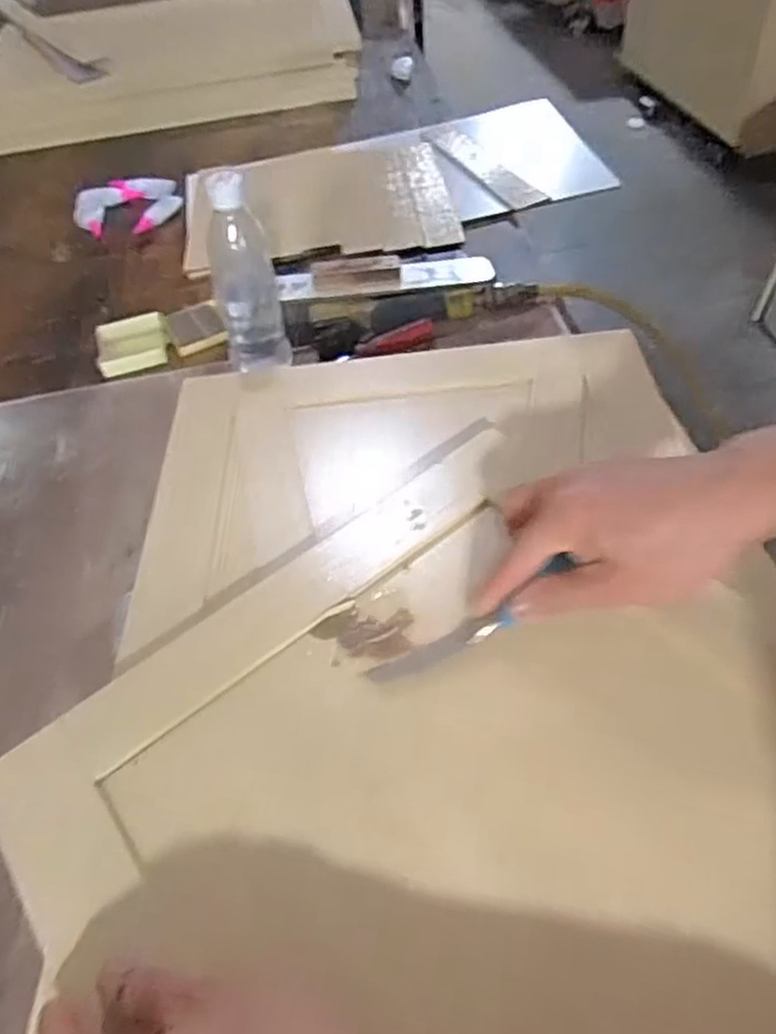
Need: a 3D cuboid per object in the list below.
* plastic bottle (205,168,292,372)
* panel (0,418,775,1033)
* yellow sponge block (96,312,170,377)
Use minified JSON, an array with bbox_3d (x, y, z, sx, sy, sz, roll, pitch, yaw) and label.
[{"bbox_3d":[-0.134,-0.221,0.648,0.056,0.199,0.051,-16,50,-7],"label":"plastic bottle"},{"bbox_3d":[0.126,0.209,0.271,0.368,0.019,0.636,-34,55,-21],"label":"panel"},{"bbox_3d":[-0.282,-0.193,0.769,0.078,0.022,0.078,-14,50,-6],"label":"yellow sponge block"}]

